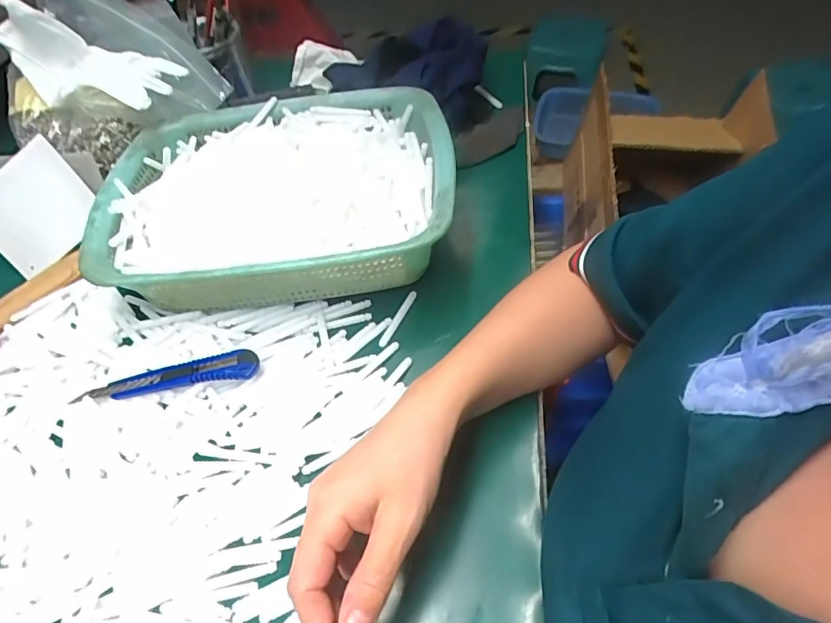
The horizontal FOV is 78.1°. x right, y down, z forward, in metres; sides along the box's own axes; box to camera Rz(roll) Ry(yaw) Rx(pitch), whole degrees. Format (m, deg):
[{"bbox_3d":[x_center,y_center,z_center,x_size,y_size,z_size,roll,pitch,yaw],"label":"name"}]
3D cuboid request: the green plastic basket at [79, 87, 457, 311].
[{"bbox_3d":[-0.114,-0.094,0.455,0.287,0.089,0.209,-5,53,0],"label":"green plastic basket"}]

